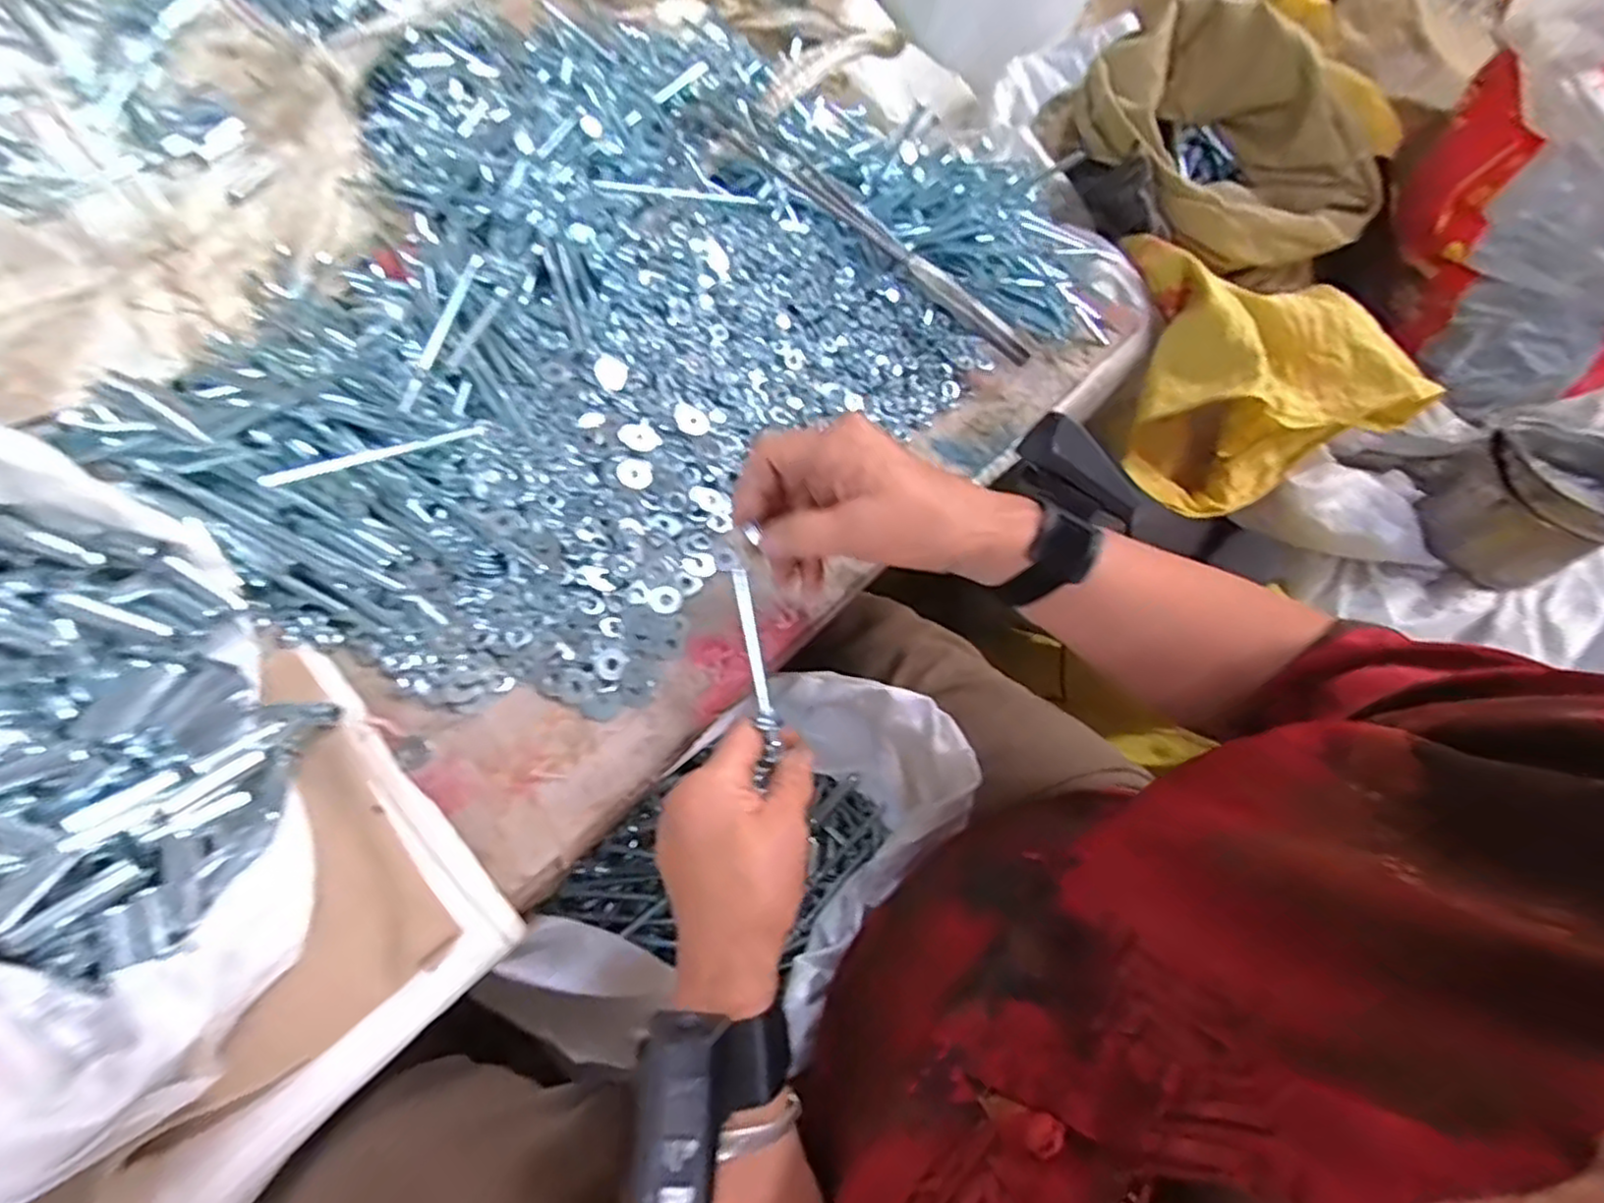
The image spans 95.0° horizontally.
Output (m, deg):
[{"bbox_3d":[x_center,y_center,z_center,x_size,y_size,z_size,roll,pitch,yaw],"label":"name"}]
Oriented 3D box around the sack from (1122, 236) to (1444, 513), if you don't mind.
[{"bbox_3d":[0.422,-0.190,0.674,0.268,0.163,0.168,14,59,1],"label":"sack"}]

